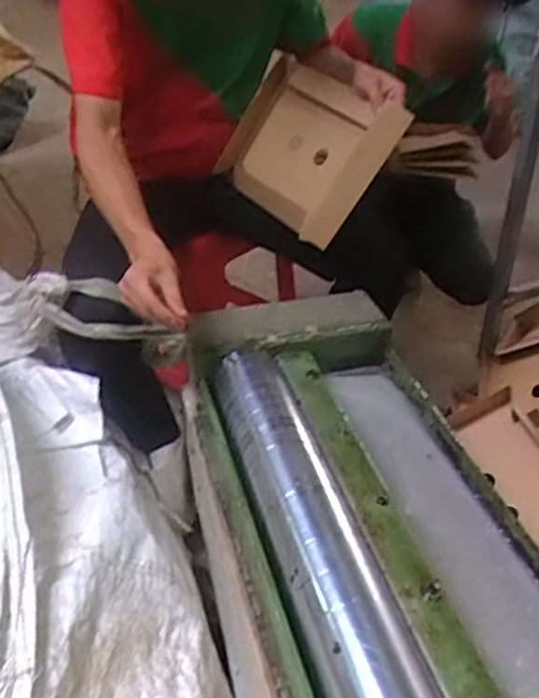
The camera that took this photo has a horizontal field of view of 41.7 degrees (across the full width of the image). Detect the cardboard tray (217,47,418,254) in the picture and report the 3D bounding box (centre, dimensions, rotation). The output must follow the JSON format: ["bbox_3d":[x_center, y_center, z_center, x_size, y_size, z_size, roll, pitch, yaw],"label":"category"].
[{"bbox_3d":[0.052,-0.338,1.168,0.047,0.245,0.338,11,26,-49],"label":"cardboard tray"}]

